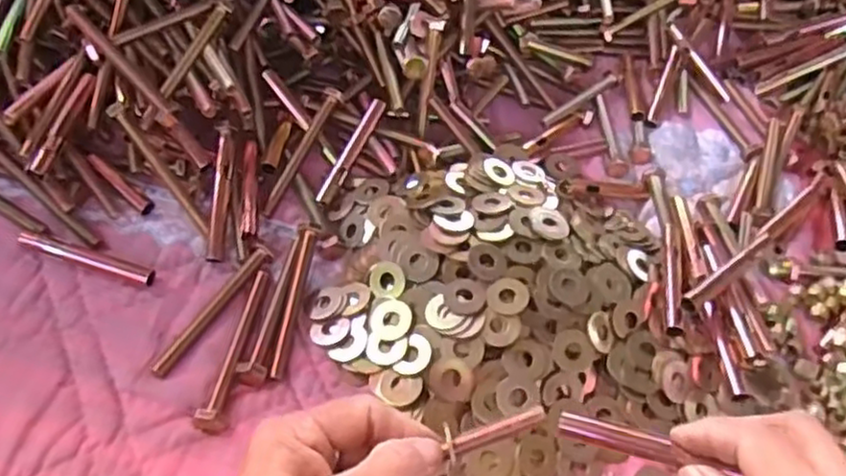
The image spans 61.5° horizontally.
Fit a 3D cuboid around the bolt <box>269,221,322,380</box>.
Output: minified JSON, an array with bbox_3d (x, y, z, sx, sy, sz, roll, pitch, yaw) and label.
[{"bbox_3d":[-0.078,0.034,0.431,0.010,0.009,0.105,8,53,2],"label":"bolt"}]

